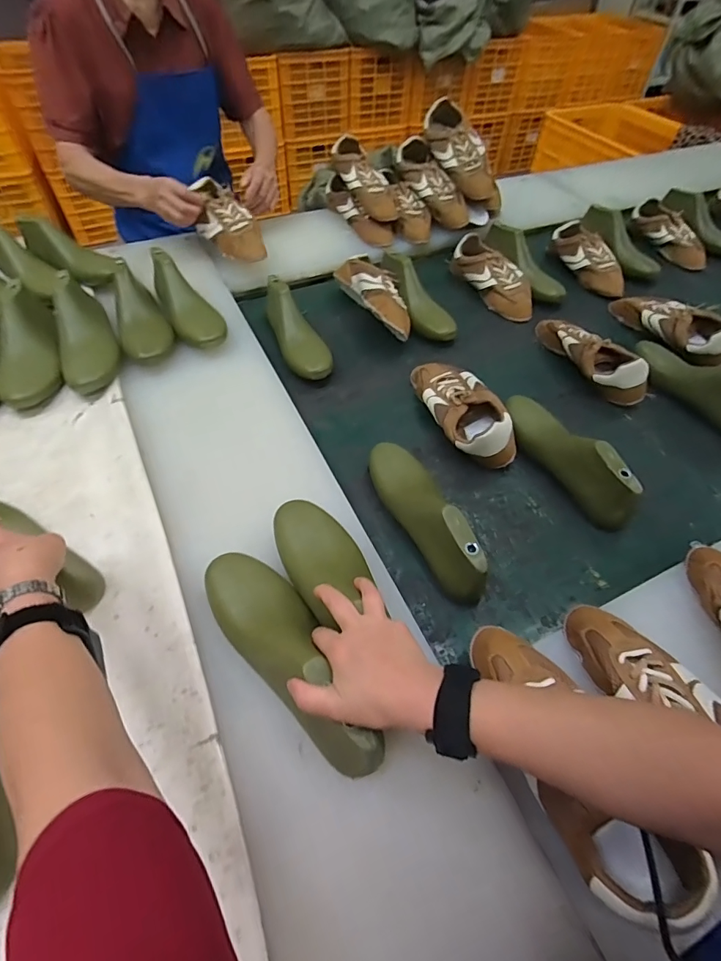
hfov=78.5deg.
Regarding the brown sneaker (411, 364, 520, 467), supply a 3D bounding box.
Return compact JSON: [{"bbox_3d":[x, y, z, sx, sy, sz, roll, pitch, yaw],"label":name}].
[{"bbox_3d":[0.162,-0.121,0.720,0.089,0.081,0.226,-16,56,-13],"label":"brown sneaker"}]

